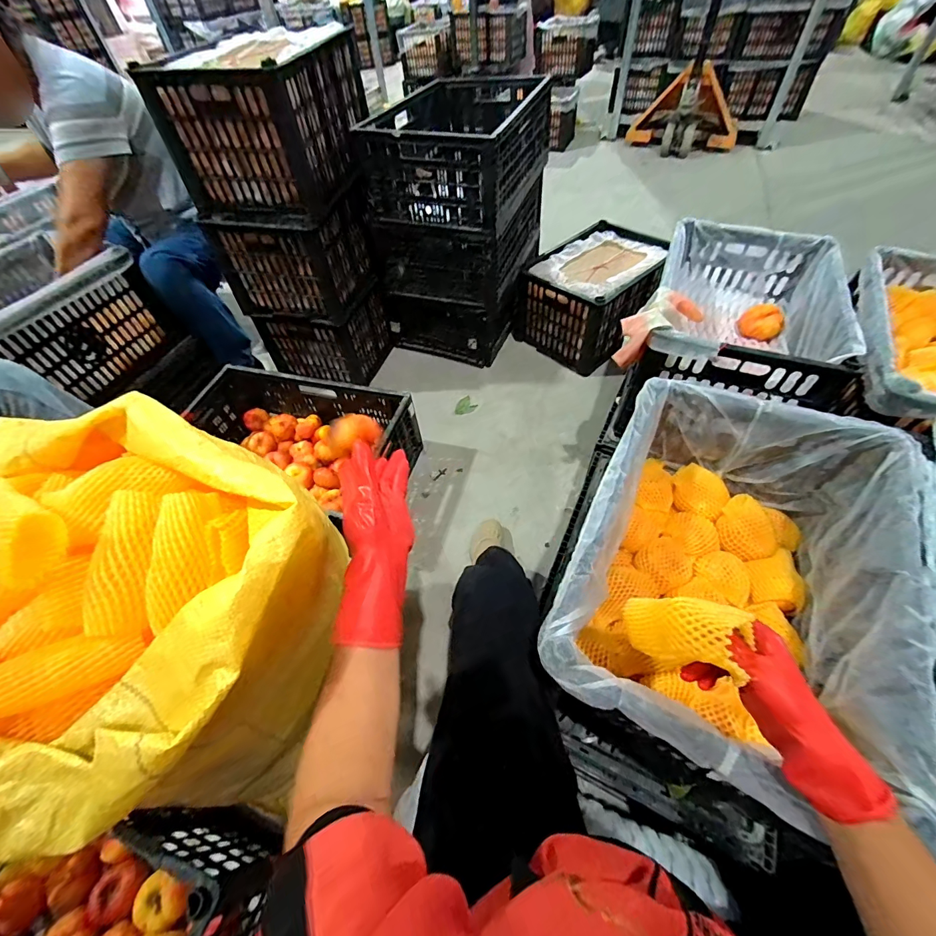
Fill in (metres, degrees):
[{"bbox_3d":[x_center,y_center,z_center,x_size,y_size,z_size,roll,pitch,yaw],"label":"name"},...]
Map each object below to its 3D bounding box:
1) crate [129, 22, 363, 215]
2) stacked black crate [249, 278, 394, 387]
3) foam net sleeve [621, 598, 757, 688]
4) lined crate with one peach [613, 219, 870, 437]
[{"bbox_3d":[-0.517,-0.934,1.089,0.364,0.267,0.464,6,54,9],"label":"crate"},{"bbox_3d":[-0.520,-0.500,1.508,0.380,0.267,0.277,11,55,13],"label":"stacked black crate"},{"bbox_3d":[0.218,0.169,0.412,0.075,0.125,0.060,25,61,-28],"label":"foam net sleeve"},{"bbox_3d":[0.590,-0.316,0.900,0.350,0.204,0.488,17,56,17],"label":"lined crate with one peach"}]

